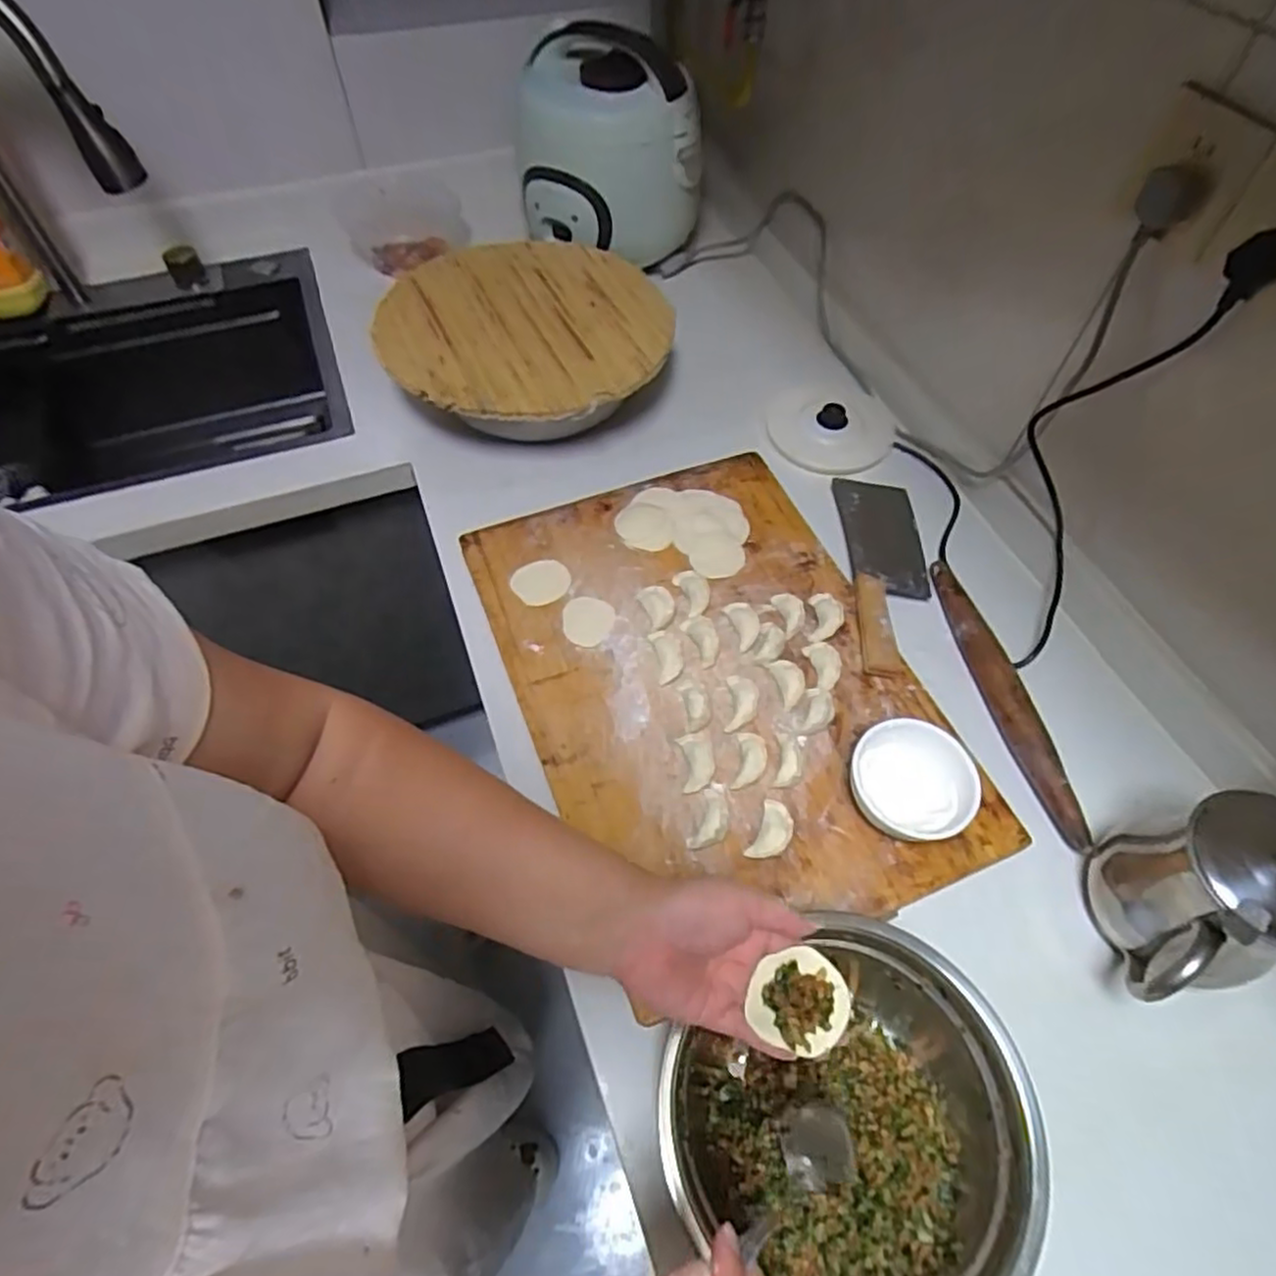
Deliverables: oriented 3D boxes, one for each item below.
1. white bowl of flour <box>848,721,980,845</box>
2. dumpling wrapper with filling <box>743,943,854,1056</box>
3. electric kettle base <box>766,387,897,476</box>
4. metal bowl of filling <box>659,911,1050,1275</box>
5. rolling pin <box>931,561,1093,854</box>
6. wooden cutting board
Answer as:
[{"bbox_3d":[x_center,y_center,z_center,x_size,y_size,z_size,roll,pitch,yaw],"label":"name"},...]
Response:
[{"bbox_3d":[0.219,0.122,0.573,0.091,0.055,0.091,0,58,0],"label":"white bowl of flour"},{"bbox_3d":[0.094,0.209,0.410,0.053,0.015,0.052,0,55,0],"label":"dumpling wrapper with filling"},{"bbox_3d":[0.234,-0.259,0.860,0.147,0.030,0.140,17,59,10],"label":"electric kettle base"},{"bbox_3d":[0.143,0.320,0.471,0.212,0.093,0.201,0,58,0],"label":"metal bowl of filling"},{"bbox_3d":[0.336,0.046,0.659,0.033,0.027,0.293,-7,58,-5],"label":"rolling pin"},{"bbox_3d":[0.065,0.028,0.665,0.345,0.032,0.482,-18,57,-12],"label":"wooden cutting board"}]

